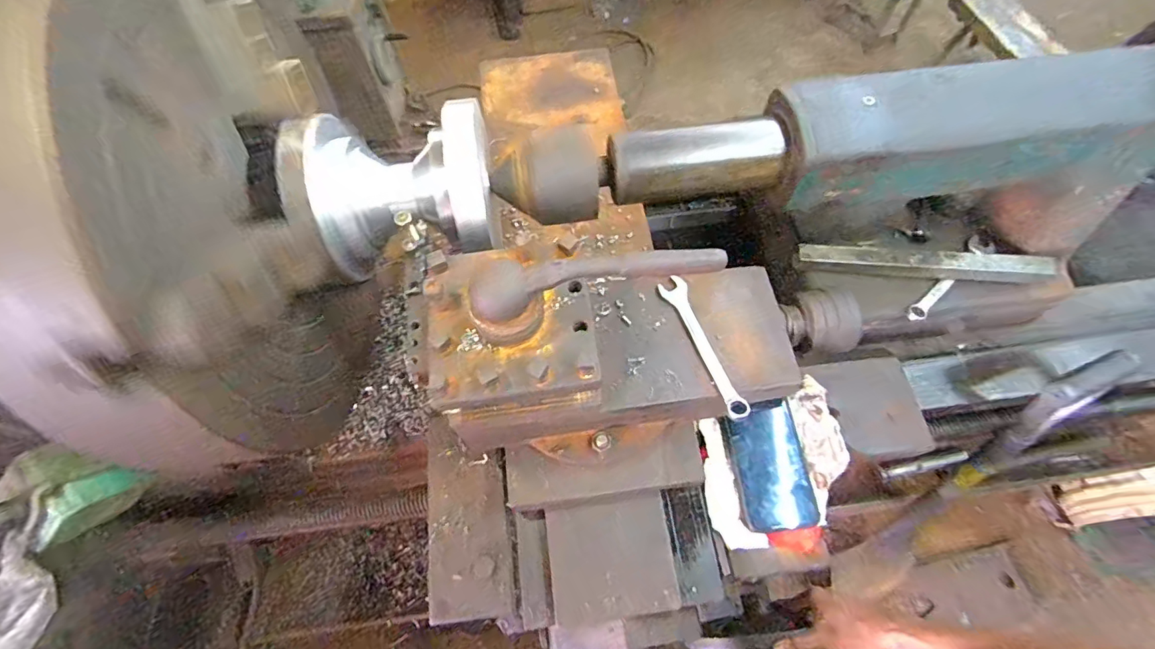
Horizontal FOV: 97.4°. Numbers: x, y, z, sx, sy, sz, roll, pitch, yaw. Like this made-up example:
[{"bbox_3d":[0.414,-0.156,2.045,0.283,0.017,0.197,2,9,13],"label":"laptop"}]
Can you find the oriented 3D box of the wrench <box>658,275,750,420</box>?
[{"bbox_3d":[0.125,0.019,0.500,0.024,0.010,0.155,-21,66,-9],"label":"wrench"}]

